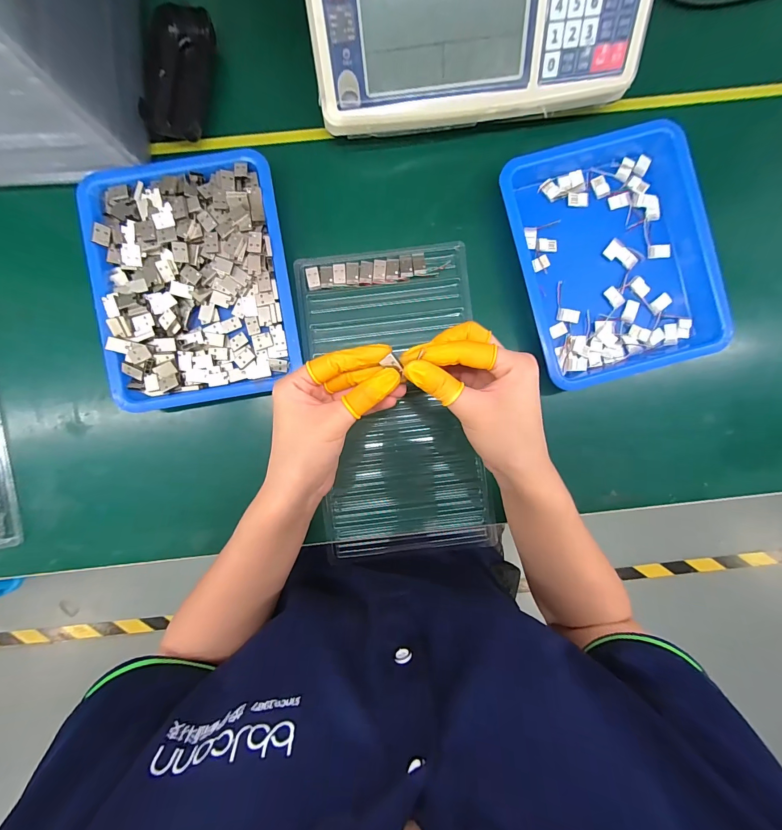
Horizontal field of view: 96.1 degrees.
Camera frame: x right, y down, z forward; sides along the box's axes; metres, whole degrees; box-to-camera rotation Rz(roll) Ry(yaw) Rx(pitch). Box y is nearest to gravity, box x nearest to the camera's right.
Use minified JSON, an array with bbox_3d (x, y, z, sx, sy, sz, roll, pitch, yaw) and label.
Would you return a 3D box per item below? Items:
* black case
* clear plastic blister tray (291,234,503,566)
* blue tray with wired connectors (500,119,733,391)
[{"bbox_3d":[-0.193,-0.311,0.325,0.057,0.025,0.104,12,91,-1],"label":"black case"},{"bbox_3d":[0.007,-0.012,0.345,0.158,0.020,0.291,-6,91,0],"label":"clear plastic blister tray"},{"bbox_3d":[0.204,-0.148,0.327,0.168,0.025,0.220,-14,91,0],"label":"blue tray with wired connectors"}]

